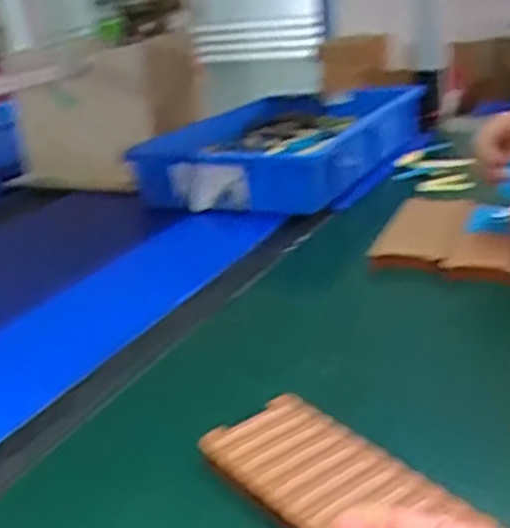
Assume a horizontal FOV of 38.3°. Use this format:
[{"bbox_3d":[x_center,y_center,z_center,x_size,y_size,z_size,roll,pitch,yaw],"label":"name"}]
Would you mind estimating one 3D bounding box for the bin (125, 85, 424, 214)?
[{"bbox_3d":[0.056,-0.202,1.157,0.293,0.098,0.579,4,24,25],"label":"bin"}]

